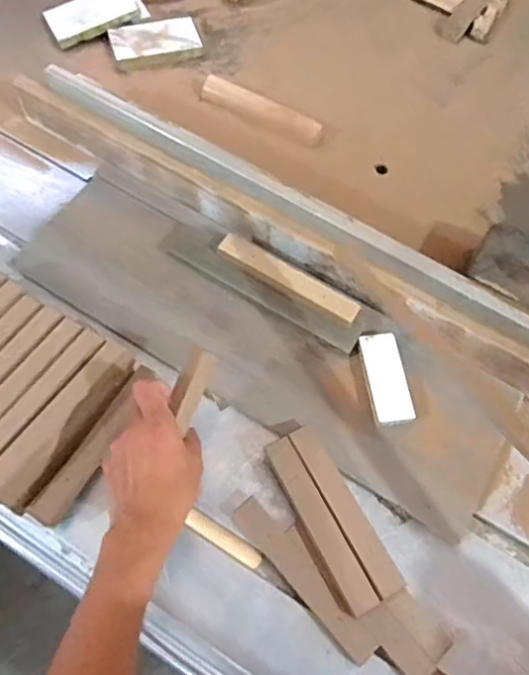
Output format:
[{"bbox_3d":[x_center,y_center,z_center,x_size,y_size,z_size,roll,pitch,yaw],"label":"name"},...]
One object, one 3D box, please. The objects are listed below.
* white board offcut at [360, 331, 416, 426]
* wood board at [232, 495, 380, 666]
[{"bbox_3d":[0.131,0.043,0.624,0.043,0.008,0.100,-14,70,5],"label":"white board offcut"},{"bbox_3d":[0.036,0.223,0.537,0.028,0.005,0.170,-44,73,-2],"label":"wood board"}]

